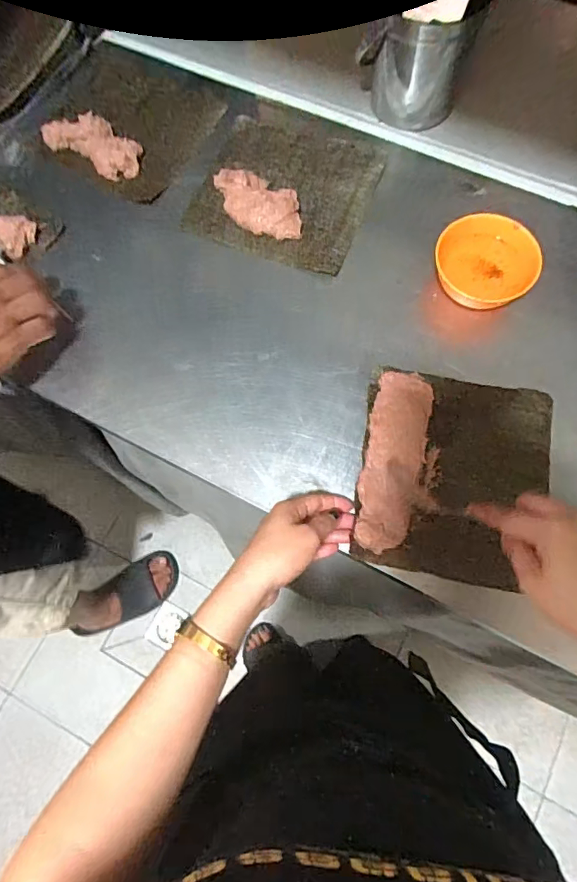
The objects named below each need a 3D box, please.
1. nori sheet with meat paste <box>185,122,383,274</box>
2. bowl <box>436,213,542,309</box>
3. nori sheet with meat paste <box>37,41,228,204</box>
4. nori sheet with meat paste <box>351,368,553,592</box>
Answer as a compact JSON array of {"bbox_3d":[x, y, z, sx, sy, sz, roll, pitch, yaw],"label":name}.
[{"bbox_3d":[-0.005,-0.307,0.587,0.201,0.029,0.182,20,74,9],"label":"nori sheet with meat paste"},{"bbox_3d":[0.210,-0.188,0.530,0.100,0.052,0.093,-1,72,2],"label":"bowl"},{"bbox_3d":[-0.205,-0.418,0.631,0.189,0.027,0.202,28,76,11],"label":"nori sheet with meat paste"},{"bbox_3d":[0.164,0.030,0.487,0.180,0.016,0.200,10,74,5],"label":"nori sheet with meat paste"}]

